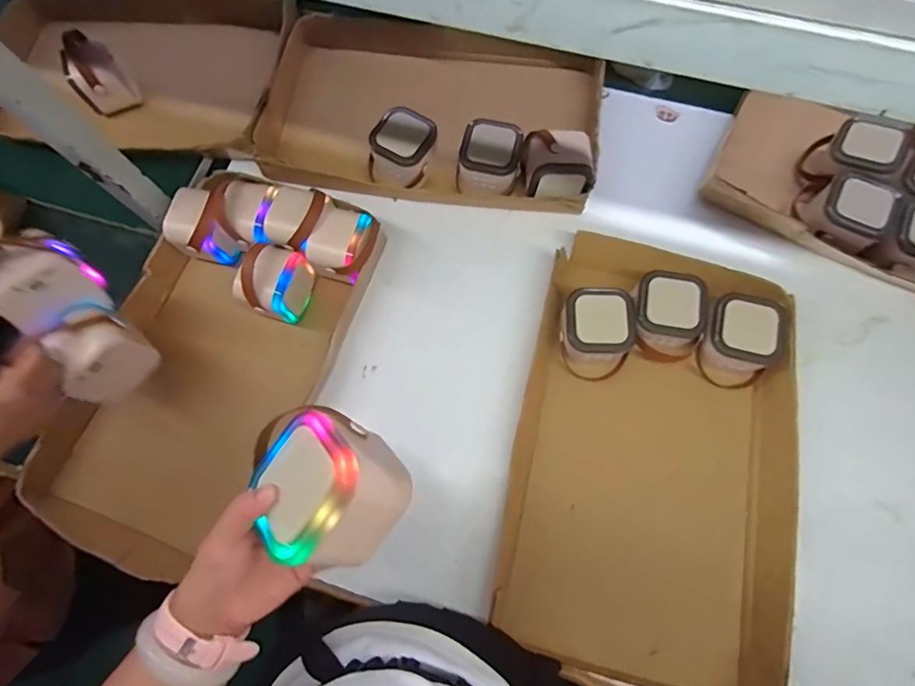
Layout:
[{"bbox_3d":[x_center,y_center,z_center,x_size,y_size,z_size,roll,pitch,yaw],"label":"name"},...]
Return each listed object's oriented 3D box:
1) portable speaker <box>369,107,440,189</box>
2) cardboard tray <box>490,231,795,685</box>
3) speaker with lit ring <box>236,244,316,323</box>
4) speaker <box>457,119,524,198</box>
[{"bbox_3d":[-0.084,-0.296,0.747,0.088,0.066,0.102,27,76,10],"label":"portable speaker"},{"bbox_3d":[0.250,0.130,0.612,0.331,0.061,0.542,12,74,6],"label":"cardboard tray"},{"bbox_3d":[-0.248,-0.084,0.668,0.087,0.100,0.096,26,76,9],"label":"speaker with lit ring"},{"bbox_3d":[0.048,-0.275,0.736,0.094,0.069,0.093,7,74,4],"label":"speaker"}]

